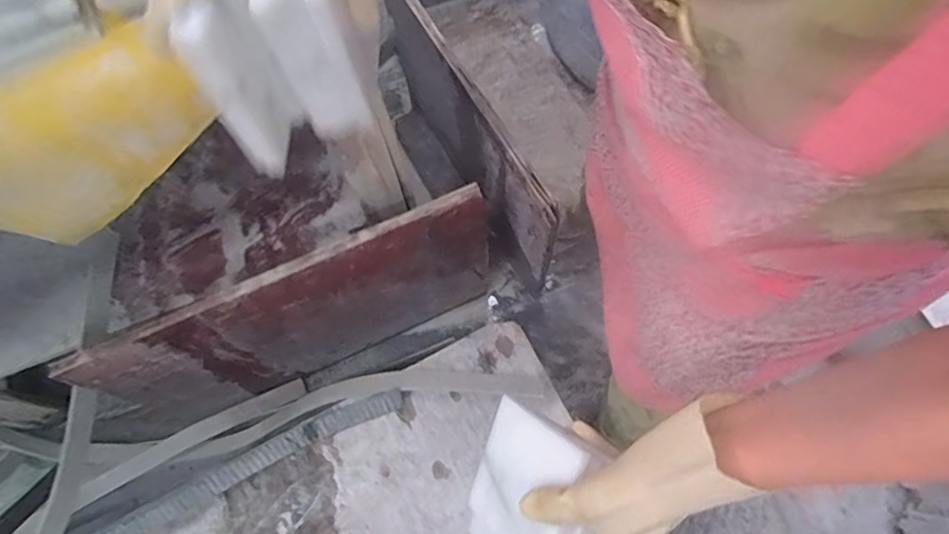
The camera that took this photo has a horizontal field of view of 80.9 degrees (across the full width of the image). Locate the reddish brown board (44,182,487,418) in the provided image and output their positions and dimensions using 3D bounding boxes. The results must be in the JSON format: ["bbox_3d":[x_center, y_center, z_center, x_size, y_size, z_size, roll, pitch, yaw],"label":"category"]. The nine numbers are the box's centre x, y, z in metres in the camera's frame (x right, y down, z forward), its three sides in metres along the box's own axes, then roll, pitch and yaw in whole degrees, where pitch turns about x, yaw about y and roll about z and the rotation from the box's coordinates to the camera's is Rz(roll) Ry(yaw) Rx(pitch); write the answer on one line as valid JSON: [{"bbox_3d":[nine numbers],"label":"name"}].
[{"bbox_3d":[-0.258,0.084,0.900,0.603,0.355,0.023,-23,65,-9],"label":"reddish brown board"}]

